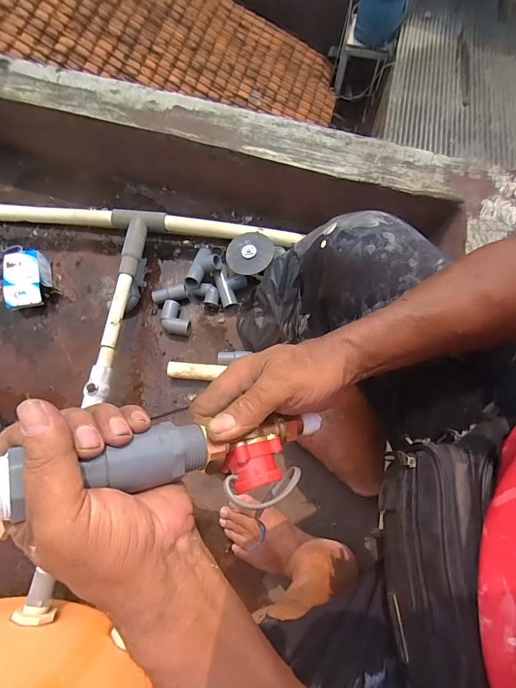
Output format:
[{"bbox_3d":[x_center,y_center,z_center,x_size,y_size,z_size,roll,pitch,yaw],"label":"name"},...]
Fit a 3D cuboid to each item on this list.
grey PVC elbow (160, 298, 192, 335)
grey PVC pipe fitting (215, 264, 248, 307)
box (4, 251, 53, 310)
[{"bbox_3d":[-0.179,-0.051,0.800,0.051,0.038,0.080,-30,74,-9],"label":"grey PVC elbow"},{"bbox_3d":[-0.058,-0.129,0.825,0.066,0.032,0.088,-19,73,-5],"label":"grey PVC pipe fitting"},{"bbox_3d":[-0.506,-0.141,0.822,0.084,0.058,0.130,-10,72,-3],"label":"box"}]

